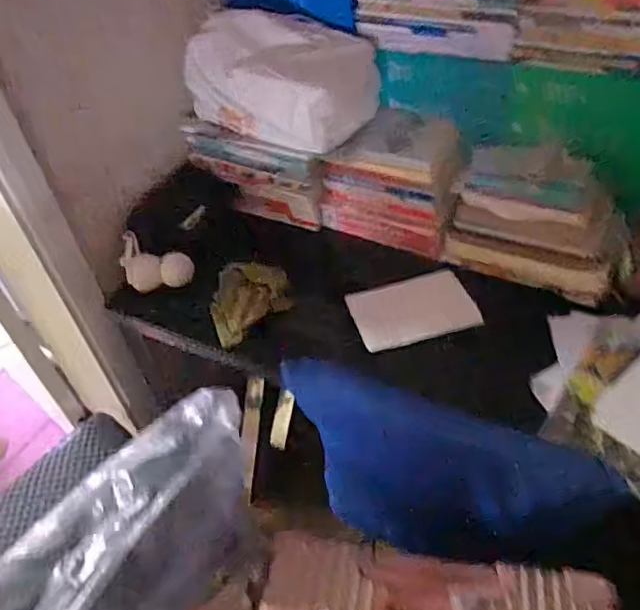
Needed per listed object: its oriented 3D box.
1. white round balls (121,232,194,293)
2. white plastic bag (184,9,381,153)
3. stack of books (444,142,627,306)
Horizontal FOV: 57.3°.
[{"bbox_3d":[-0.326,-0.092,1.165,0.130,0.083,0.101,-20,47,-12],"label":"white round balls"},{"bbox_3d":[-0.066,-0.443,1.130,0.337,0.200,0.192,17,51,22],"label":"white plastic bag"},{"bbox_3d":[0.411,-0.167,1.091,0.317,0.176,0.179,15,50,21],"label":"stack of books"}]

